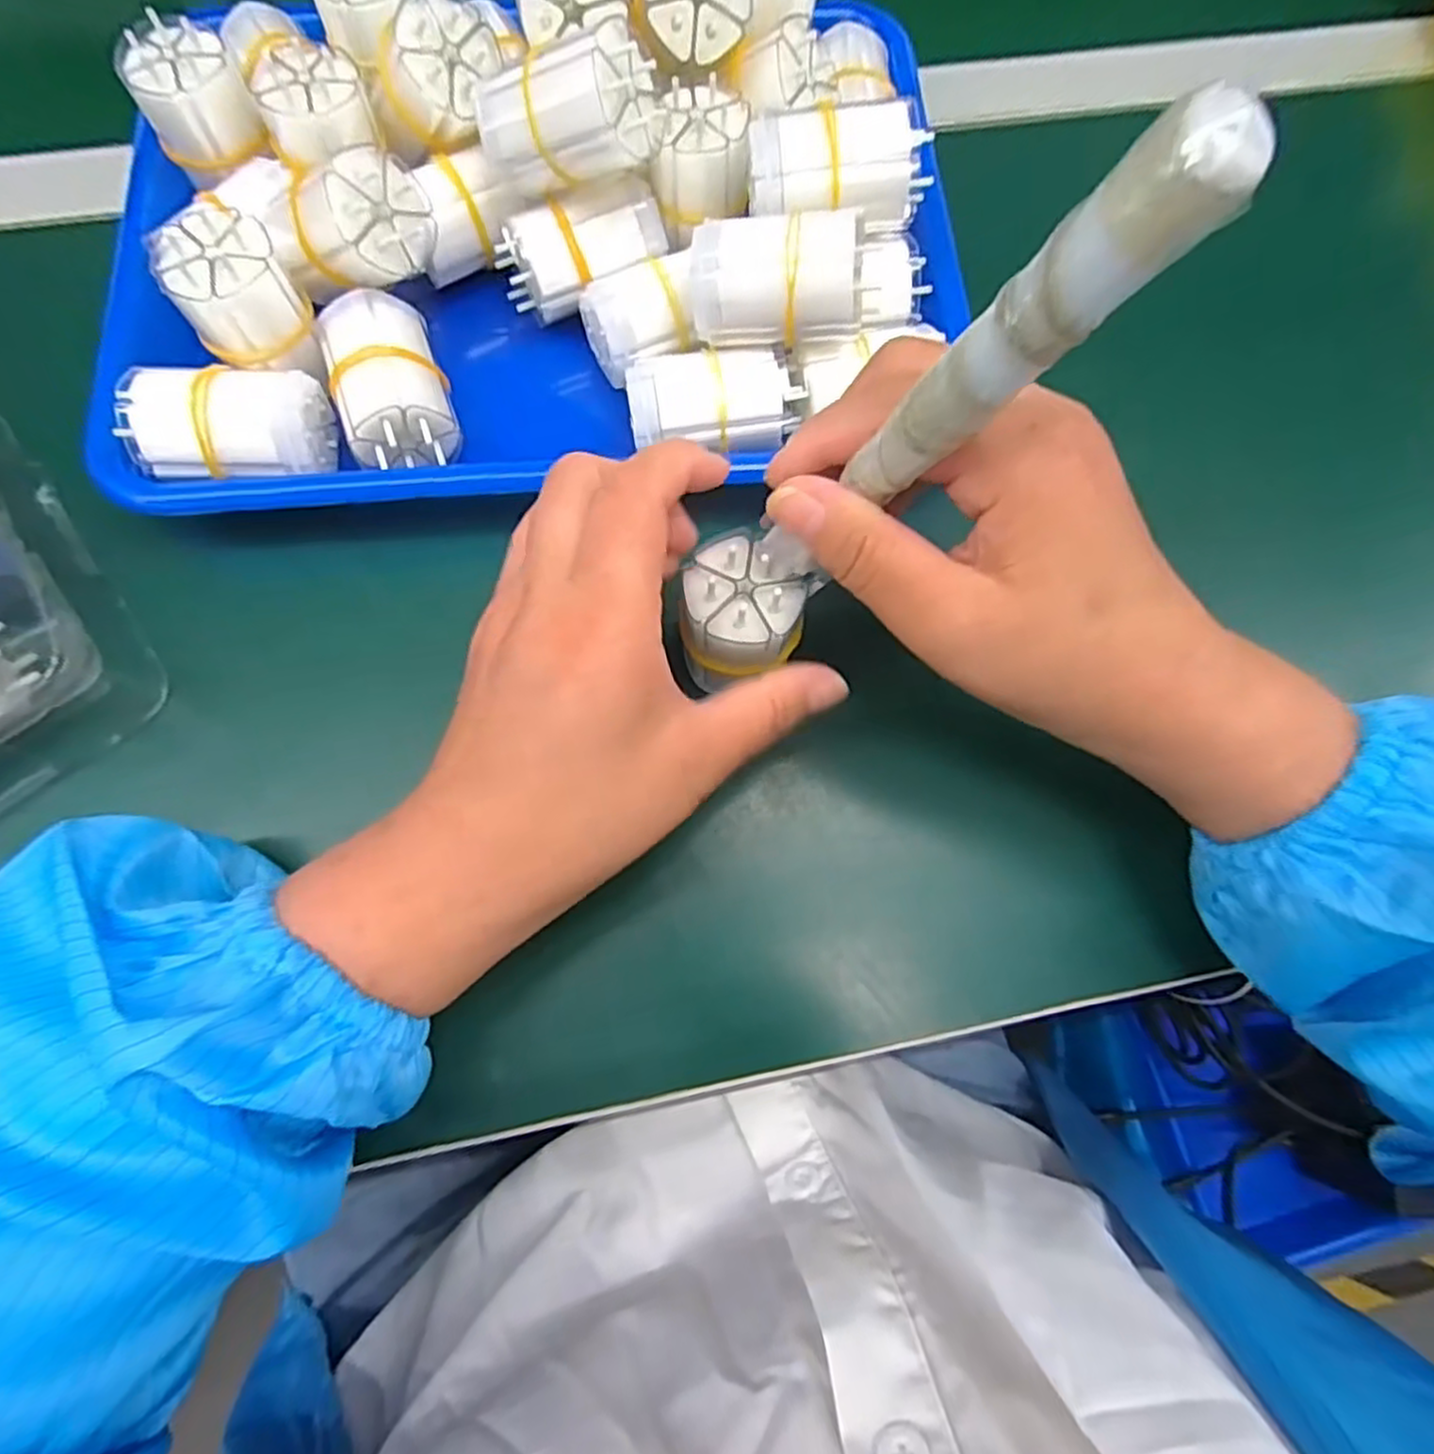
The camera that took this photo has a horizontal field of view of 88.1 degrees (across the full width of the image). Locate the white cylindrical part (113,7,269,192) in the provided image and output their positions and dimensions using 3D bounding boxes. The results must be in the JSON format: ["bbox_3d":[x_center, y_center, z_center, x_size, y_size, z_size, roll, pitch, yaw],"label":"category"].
[{"bbox_3d":[-0.199,-0.237,0.284,0.037,0.043,0.033,-32,77,-11],"label":"white cylindrical part"}]

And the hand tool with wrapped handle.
[{"bbox_3d":[0.046,-0.067,0.168,0.017,0.146,0.015,19,73,-16],"label":"hand tool with wrapped handle"}]

